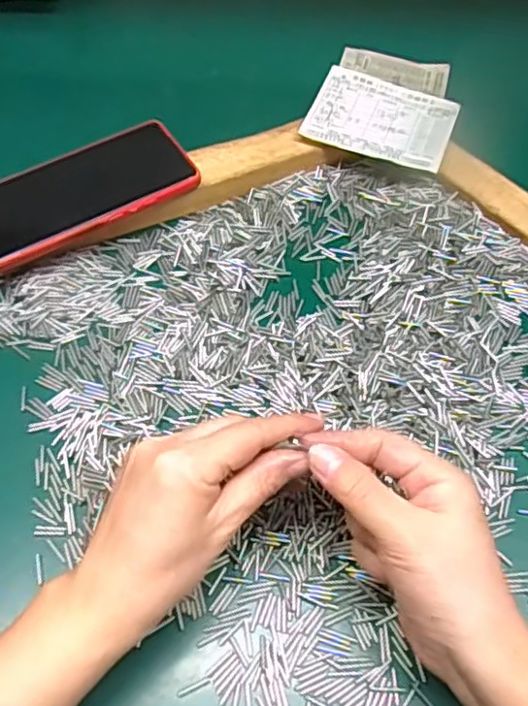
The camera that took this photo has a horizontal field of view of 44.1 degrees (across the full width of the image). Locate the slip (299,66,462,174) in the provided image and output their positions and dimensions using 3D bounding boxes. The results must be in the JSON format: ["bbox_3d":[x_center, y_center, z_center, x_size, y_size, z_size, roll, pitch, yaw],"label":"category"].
[{"bbox_3d":[0.094,-0.187,0.515,0.109,0.008,0.086,21,62,7],"label":"slip"}]

